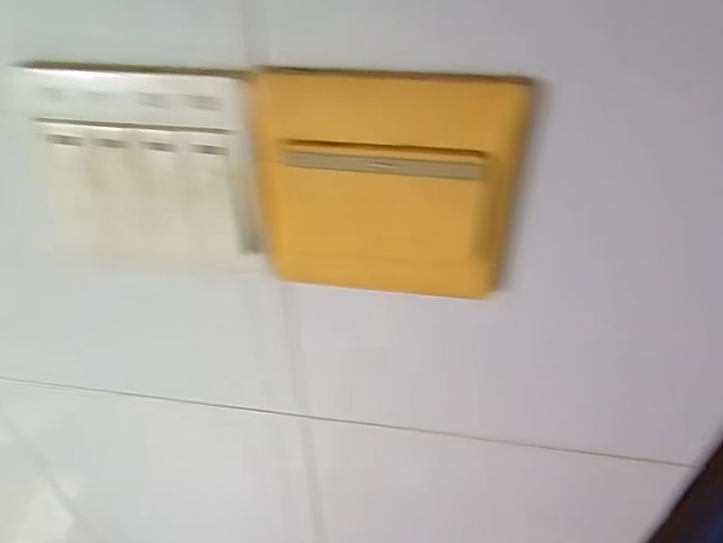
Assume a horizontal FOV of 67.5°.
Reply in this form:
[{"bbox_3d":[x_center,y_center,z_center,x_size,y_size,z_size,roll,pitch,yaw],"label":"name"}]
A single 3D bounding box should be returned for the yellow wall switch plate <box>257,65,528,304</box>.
[{"bbox_3d":[0.008,-0.025,0.184,0.087,0.079,0.013,5,40,6],"label":"yellow wall switch plate"}]

